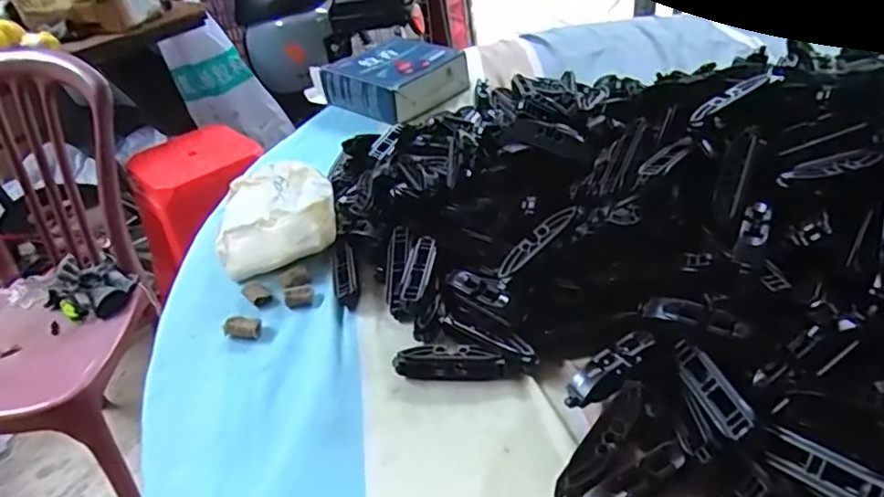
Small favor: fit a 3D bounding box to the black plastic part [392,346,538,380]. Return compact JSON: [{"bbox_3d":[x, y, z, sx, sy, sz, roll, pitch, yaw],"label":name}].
[{"bbox_3d":[0.014,0.077,0.410,0.090,0.014,0.018,-1,38,9],"label":"black plastic part"}]

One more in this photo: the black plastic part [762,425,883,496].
[{"bbox_3d":[0.189,0.109,0.297,0.018,0.013,0.063,-26,23,-22],"label":"black plastic part"}]

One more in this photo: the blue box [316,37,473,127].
[{"bbox_3d":[-0.059,-0.225,0.792,0.155,0.049,0.146,21,46,33],"label":"blue box"}]

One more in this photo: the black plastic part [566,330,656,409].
[{"bbox_3d":[0.104,0.075,0.370,0.064,0.018,0.020,-28,42,-24],"label":"black plastic part"}]

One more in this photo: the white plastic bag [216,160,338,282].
[{"bbox_3d":[-0.157,-0.041,0.561,0.108,0.043,0.142,-15,38,-9],"label":"white plastic bag"}]

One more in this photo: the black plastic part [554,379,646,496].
[{"bbox_3d":[0.093,0.110,0.343,0.019,0.012,0.080,26,62,36],"label":"black plastic part"}]

